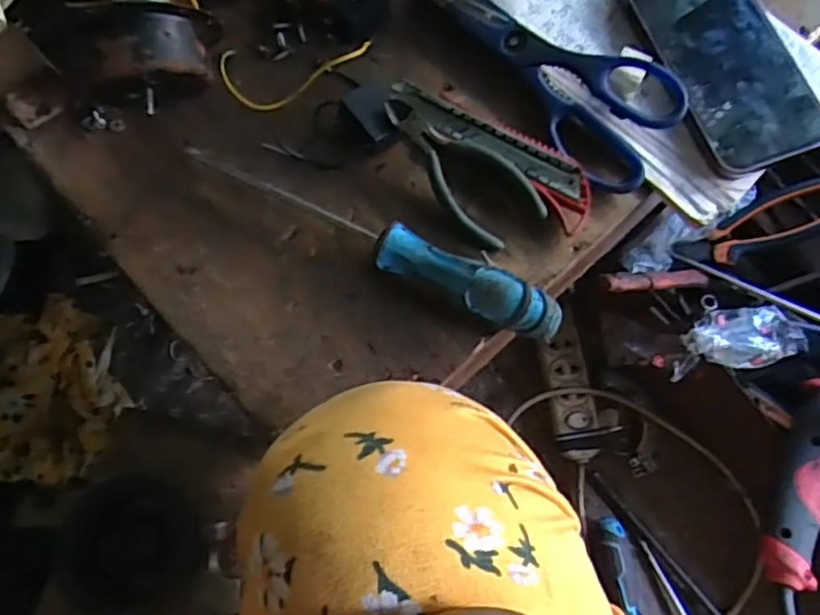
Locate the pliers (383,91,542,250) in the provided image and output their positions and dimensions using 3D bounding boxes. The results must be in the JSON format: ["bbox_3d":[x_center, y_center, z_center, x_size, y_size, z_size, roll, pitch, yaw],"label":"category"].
[{"bbox_3d":[0.031,-0.093,0.395,0.050,0.026,0.120,-34,77,-10],"label":"pliers"}]

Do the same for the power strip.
[{"bbox_3d":[0.166,0.077,0.671,0.045,0.028,0.165,-7,74,-3],"label":"power strip"}]

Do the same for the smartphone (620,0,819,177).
[{"bbox_3d":[0.201,-0.166,0.409,0.080,0.008,0.164,-20,75,2],"label":"smartphone"}]

